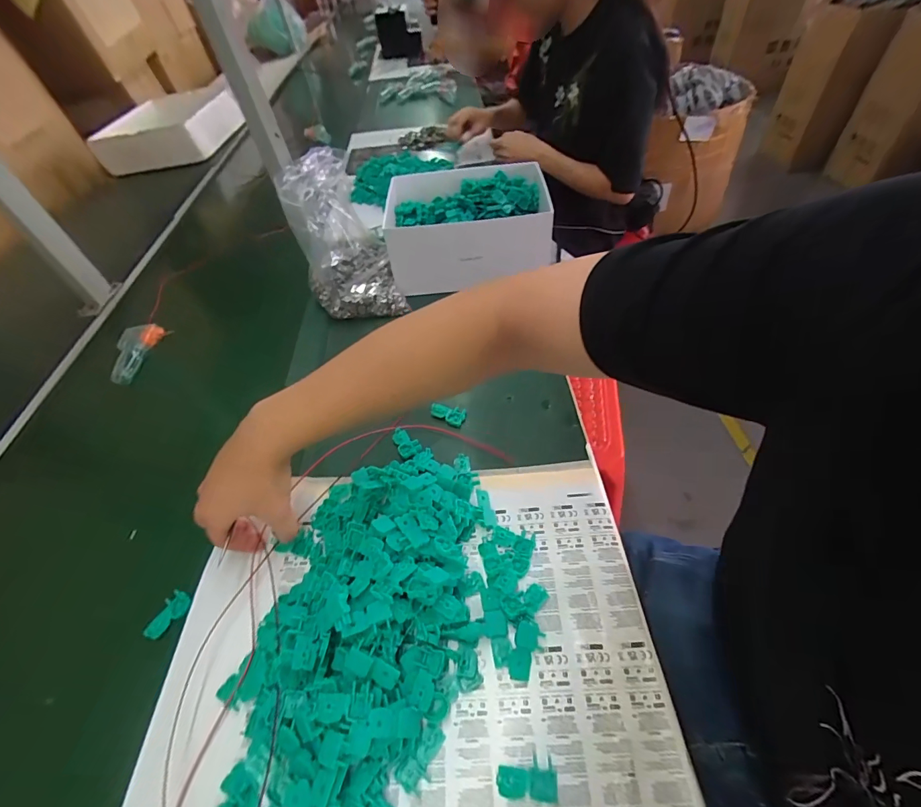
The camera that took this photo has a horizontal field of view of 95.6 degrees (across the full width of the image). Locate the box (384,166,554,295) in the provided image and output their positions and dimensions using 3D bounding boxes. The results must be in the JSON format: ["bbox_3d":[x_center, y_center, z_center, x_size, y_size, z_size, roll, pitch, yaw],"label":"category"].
[{"bbox_3d":[0.015,-0.296,0.705,0.261,0.118,0.196,-10,50,1],"label":"box"}]

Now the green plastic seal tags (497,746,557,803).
[{"bbox_3d":[0.049,0.274,0.309,0.042,0.006,0.028,0,51,9],"label":"green plastic seal tags"}]

